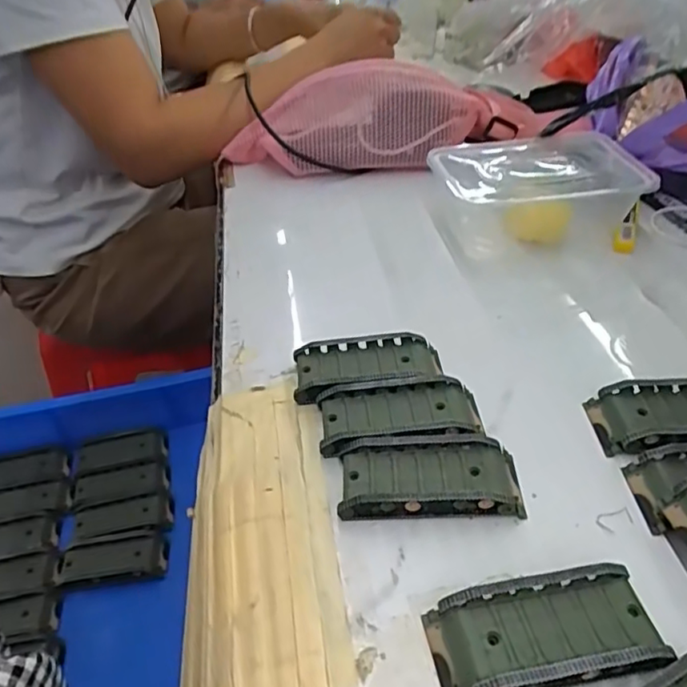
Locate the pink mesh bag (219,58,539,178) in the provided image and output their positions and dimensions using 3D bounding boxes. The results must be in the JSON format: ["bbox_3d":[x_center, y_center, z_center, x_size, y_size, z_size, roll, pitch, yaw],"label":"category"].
[{"bbox_3d":[0.038,-0.237,0.634,0.309,0.089,0.088,4,41,8],"label":"pink mesh bag"}]

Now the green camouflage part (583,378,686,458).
[{"bbox_3d":[0.199,0.044,0.356,0.094,0.020,0.049,-4,40,-2],"label":"green camouflage part"}]

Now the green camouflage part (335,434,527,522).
[{"bbox_3d":[0.048,0.072,0.330,0.096,0.016,0.045,-1,40,2],"label":"green camouflage part"}]

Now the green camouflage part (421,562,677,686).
[{"bbox_3d":[0.087,0.127,0.264,0.095,0.019,0.045,-8,41,-6],"label":"green camouflage part"}]

